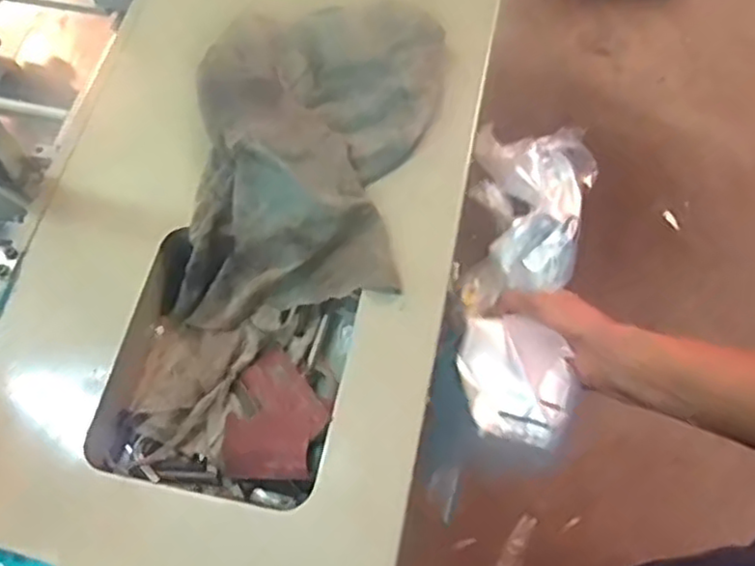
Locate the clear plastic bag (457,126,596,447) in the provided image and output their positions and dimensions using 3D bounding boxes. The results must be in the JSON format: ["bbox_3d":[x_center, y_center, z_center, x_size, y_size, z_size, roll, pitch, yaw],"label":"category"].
[{"bbox_3d":[0.124,-0.012,0.587,0.105,0.061,0.291,8,66,6],"label":"clear plastic bag"}]

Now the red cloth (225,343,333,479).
[{"bbox_3d":[-0.070,0.090,0.498,0.073,0.035,0.095,8,65,6],"label":"red cloth"}]

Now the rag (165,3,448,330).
[{"bbox_3d":[-0.058,-0.101,0.568,0.195,0.085,0.287,7,65,5],"label":"rag"}]

